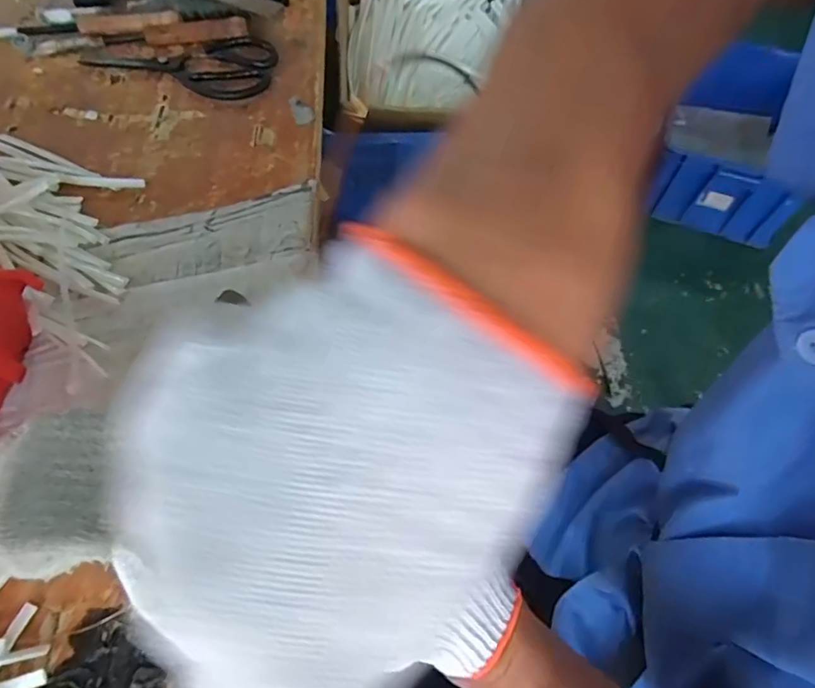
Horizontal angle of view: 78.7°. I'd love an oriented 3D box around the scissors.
[{"bbox_3d":[-0.264,-0.346,0.599,0.218,0.012,0.111,18,62,10],"label":"scissors"}]

